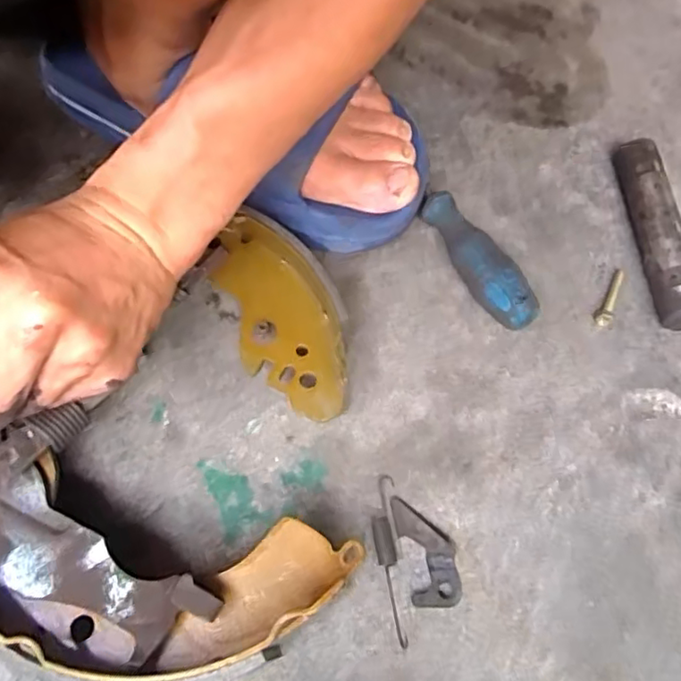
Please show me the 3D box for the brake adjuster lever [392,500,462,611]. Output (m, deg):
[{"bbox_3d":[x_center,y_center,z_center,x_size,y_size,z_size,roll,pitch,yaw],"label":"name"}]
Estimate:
[{"bbox_3d":[0.041,0.099,0.294,0.024,0.008,0.052,-11,62,-4],"label":"brake adjuster lever"}]

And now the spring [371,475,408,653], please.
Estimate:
[{"bbox_3d":[0.022,0.102,0.294,0.012,0.008,0.078,-3,62,0],"label":"spring"}]

